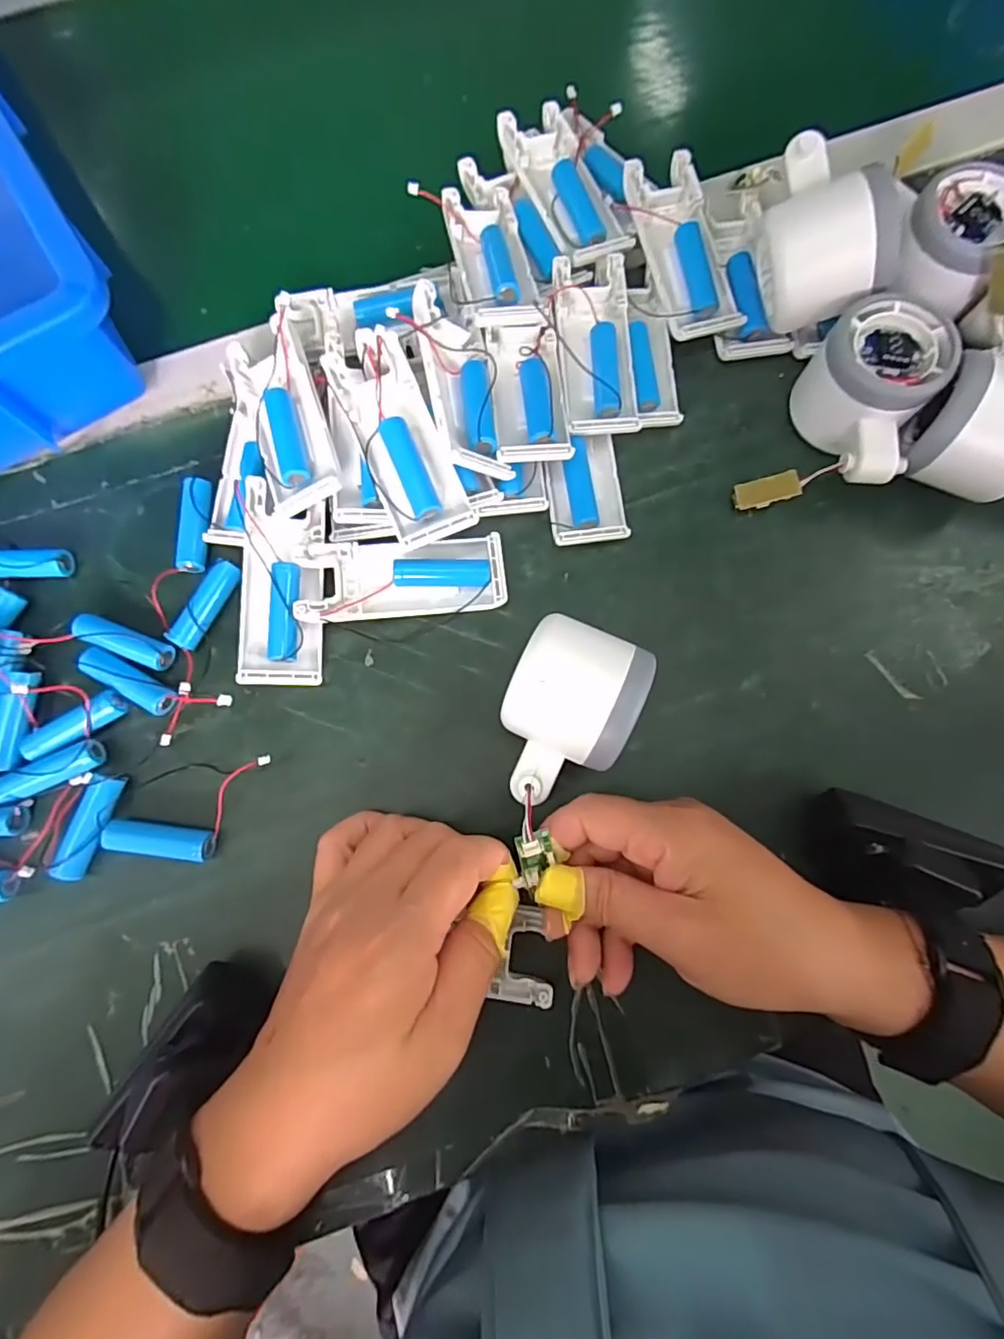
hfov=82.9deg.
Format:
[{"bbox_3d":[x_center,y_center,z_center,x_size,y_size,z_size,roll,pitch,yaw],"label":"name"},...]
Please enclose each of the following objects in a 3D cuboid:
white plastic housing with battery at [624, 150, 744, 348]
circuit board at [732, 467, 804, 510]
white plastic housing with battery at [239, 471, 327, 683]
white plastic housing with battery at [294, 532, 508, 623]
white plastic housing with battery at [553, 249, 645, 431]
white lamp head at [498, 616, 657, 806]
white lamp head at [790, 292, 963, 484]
[{"bbox_3d":[0.101,-0.237,0.318,0.041,0.017,0.100,-16,79,-3],"label":"white plastic housing with battery"},{"bbox_3d":[0.142,-0.096,0.304,0.032,0.005,0.015,-11,81,20],"label":"circuit board"},{"bbox_3d":[-0.112,-0.043,0.289,0.037,0.019,0.101,-1,79,0],"label":"white plastic housing with battery"},{"bbox_3d":[-0.050,-0.047,0.292,0.102,0.016,0.041,-5,79,0],"label":"white plastic housing with battery"},{"bbox_3d":[0.051,-0.176,0.309,0.039,0.013,0.102,-3,79,0],"label":"white plastic housing with battery"},{"bbox_3d":[0.028,0.022,0.261,0.055,0.060,0.078,25,80,5],"label":"white lamp head"},{"bbox_3d":[0.190,-0.139,0.292,0.059,0.049,0.085,-15,79,-2],"label":"white lamp head"}]

